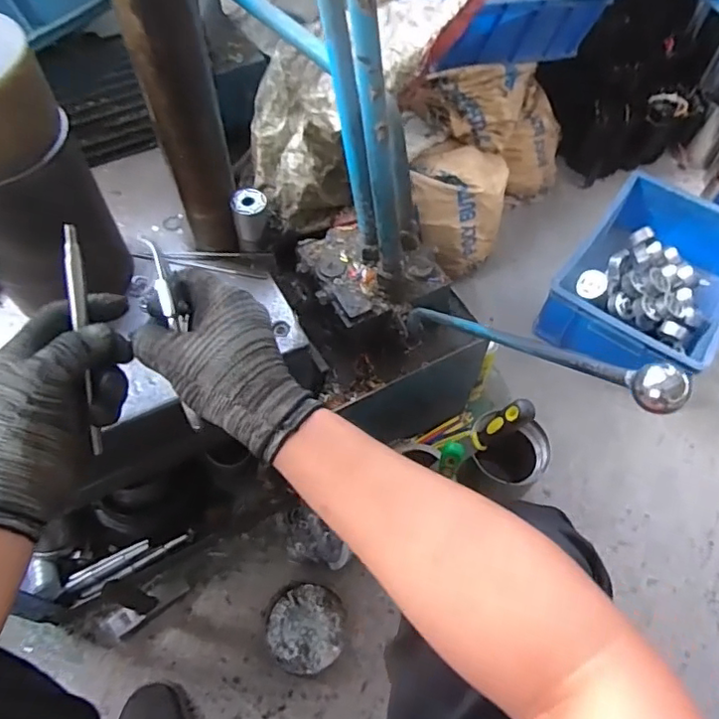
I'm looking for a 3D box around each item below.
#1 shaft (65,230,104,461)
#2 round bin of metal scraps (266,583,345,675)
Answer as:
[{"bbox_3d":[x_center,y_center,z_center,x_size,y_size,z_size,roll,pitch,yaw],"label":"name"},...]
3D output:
[{"bbox_3d":[-0.197,-0.013,0.403,0.010,0.013,0.162,-6,96,-4],"label":"shaft"},{"bbox_3d":[-0.080,0.400,0.843,0.111,0.019,0.116,0,58,0],"label":"round bin of metal scraps"}]

